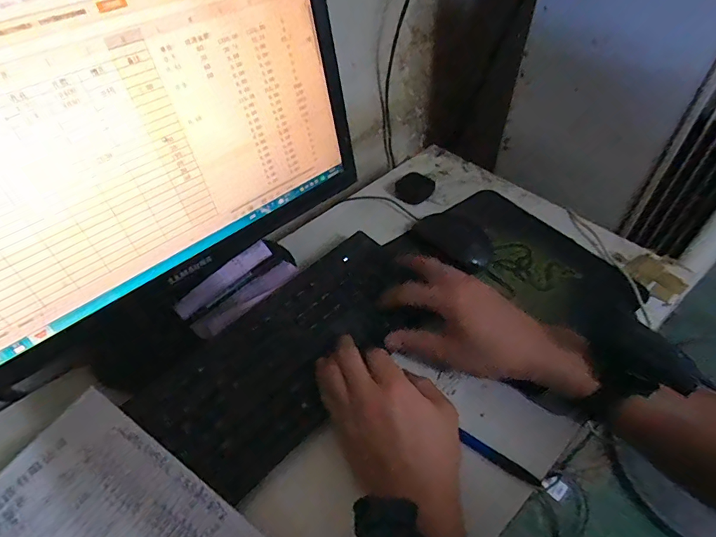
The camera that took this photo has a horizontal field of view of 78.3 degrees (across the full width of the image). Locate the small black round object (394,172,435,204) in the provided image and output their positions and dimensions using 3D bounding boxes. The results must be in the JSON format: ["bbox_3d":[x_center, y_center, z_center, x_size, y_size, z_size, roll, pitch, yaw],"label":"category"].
[{"bbox_3d":[0.080,-0.116,0.625,0.050,0.024,0.041,-28,51,-22],"label":"small black round object"}]

